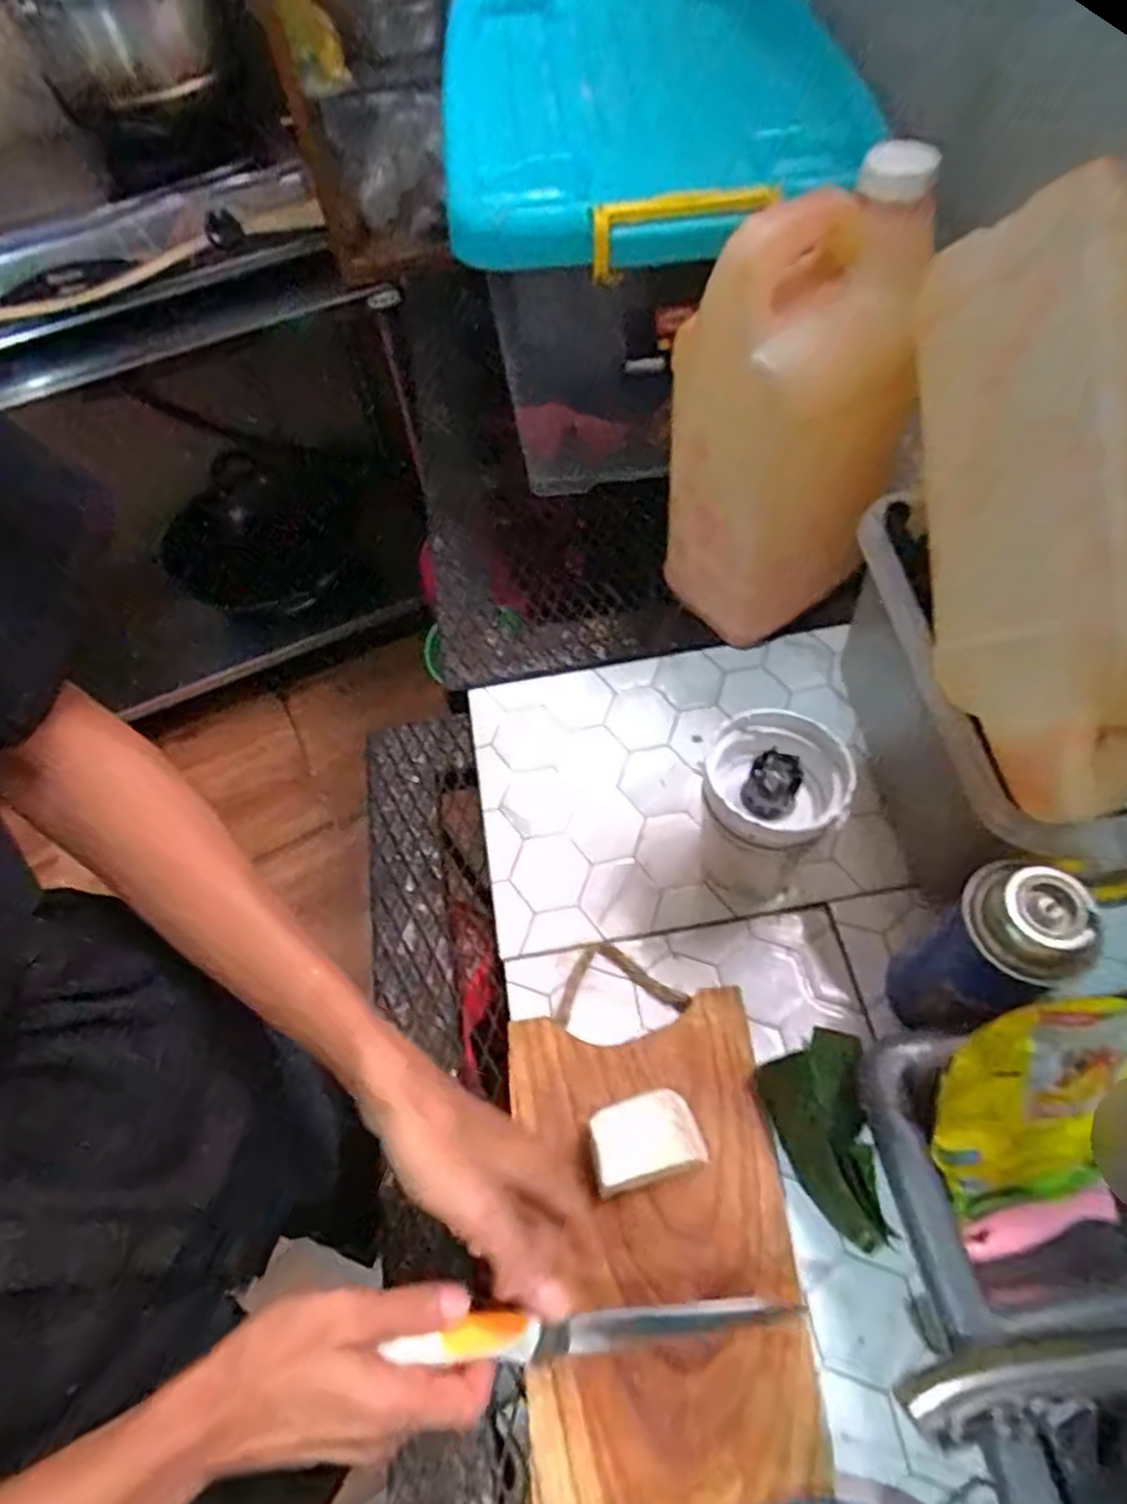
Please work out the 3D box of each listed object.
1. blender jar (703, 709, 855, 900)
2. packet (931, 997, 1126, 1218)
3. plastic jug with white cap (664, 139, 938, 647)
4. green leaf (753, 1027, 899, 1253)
[{"bbox_3d":[0.139,0.047,0.536,0.088,0.149,0.086,-2,59,3],"label":"blender jar"},{"bbox_3d":[0.252,0.191,0.406,0.105,0.165,0.017,-1,28,3],"label":"packet"},{"bbox_3d":[0.160,-0.233,0.588,0.150,0.328,0.131,5,60,7],"label":"plastic jug with white cap"},{"bbox_3d":[0.156,0.231,0.463,0.058,0.048,0.116,-3,59,3],"label":"green leaf"}]

